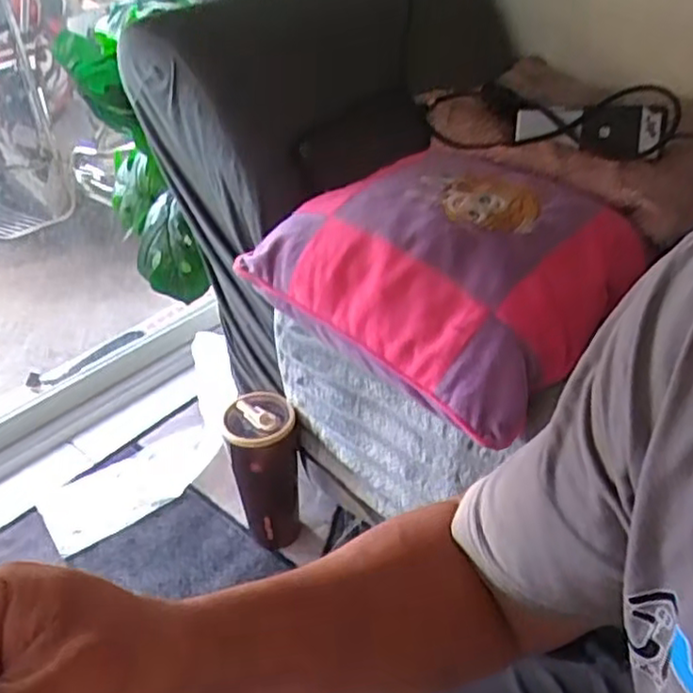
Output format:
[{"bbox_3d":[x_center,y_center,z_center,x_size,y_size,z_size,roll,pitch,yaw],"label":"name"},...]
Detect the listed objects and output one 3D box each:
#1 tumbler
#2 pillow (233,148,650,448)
[{"bbox_3d":[-0.101,0.170,0.914,0.082,0.224,0.085,-2,37,1],"label":"tumbler"},{"bbox_3d":[0.096,-0.084,0.703,0.315,0.130,0.264,28,46,34],"label":"pillow"}]

